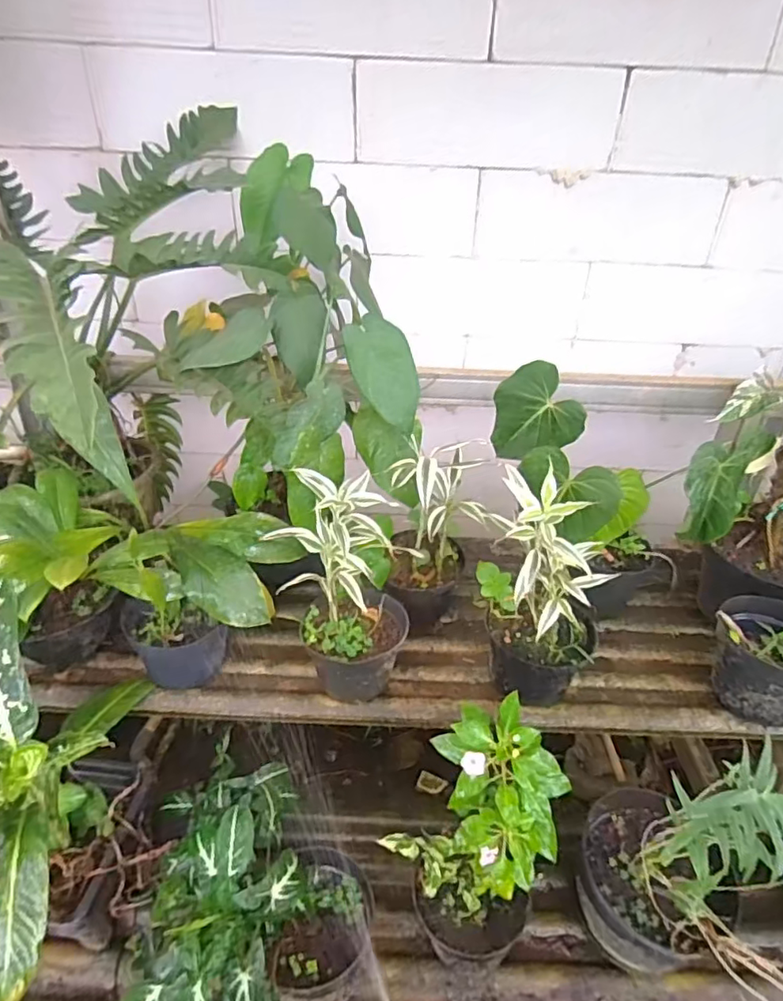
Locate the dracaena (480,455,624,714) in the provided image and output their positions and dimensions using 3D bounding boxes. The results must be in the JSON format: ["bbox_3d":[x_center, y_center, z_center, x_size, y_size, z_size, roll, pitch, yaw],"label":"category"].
[{"bbox_3d":[0.248,0.147,0.940,0.216,0.385,0.193,12,34,15],"label":"dracaena"}]

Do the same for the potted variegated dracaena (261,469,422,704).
[{"bbox_3d":[-0.076,0.140,0.921,0.197,0.366,0.162,12,34,15],"label":"potted variegated dracaena"}]

